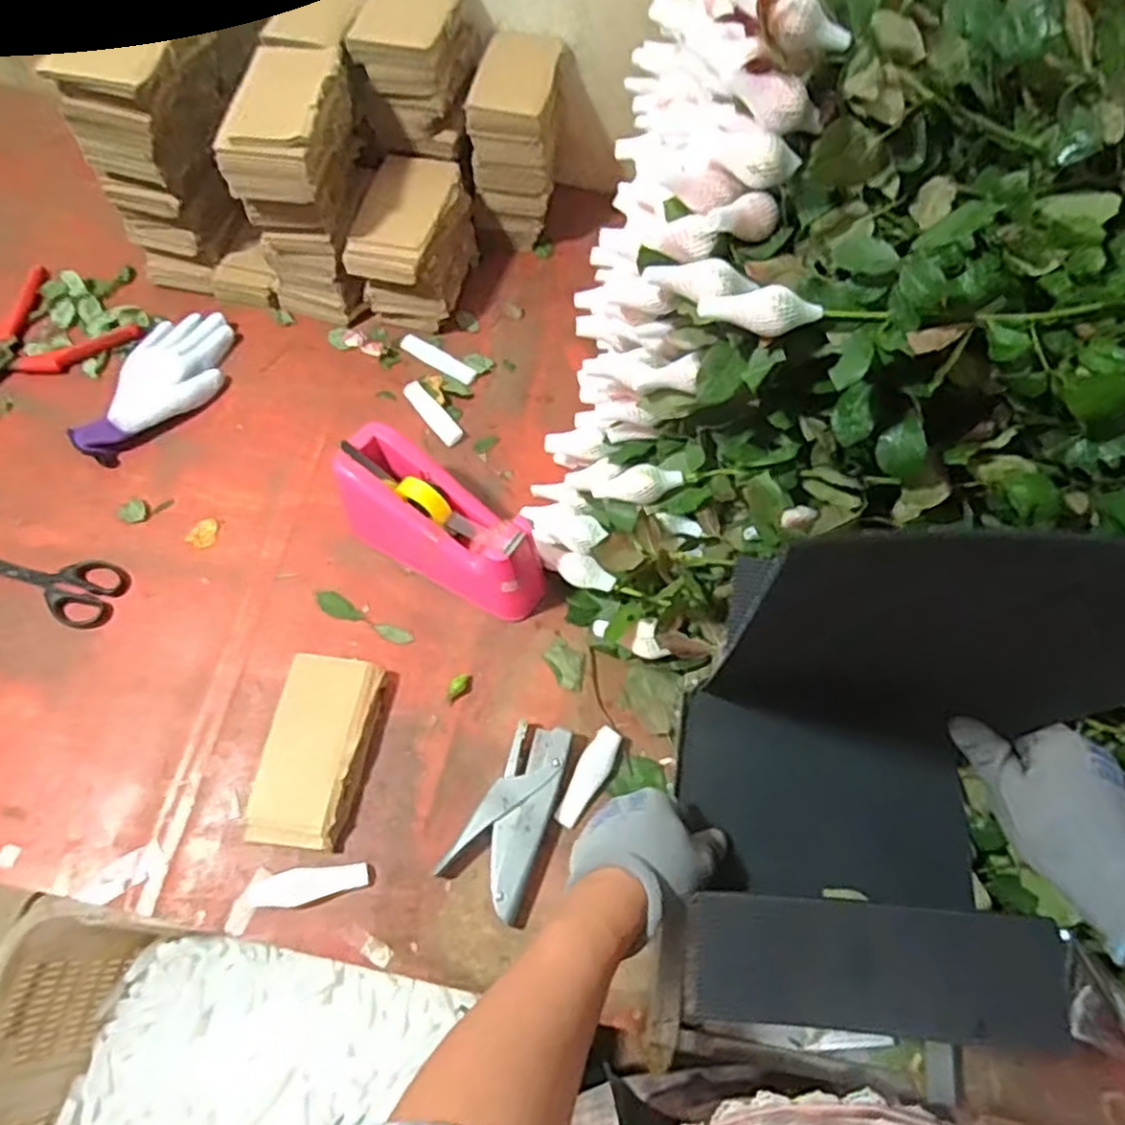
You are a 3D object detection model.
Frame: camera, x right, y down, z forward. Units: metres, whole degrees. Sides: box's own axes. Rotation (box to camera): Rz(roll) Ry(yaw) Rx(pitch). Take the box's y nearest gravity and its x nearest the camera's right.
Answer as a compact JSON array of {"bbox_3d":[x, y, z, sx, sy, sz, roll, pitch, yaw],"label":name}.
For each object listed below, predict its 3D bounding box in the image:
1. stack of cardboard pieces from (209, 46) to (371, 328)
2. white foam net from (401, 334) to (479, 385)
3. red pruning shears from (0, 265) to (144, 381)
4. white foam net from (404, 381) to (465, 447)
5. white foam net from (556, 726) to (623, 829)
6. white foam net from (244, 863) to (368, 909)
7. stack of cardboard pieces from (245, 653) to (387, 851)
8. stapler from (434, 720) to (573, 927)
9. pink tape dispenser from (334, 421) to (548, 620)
[{"bbox_3d":[-0.266,-0.385,0.784,0.104,0.228,0.161,0,62,-4],"label":"stack of cardboard pieces"},{"bbox_3d":[-0.140,-0.226,0.829,0.096,0.009,0.025,32,65,13],"label":"white foam net"},{"bbox_3d":[-0.582,-0.244,0.807,0.175,0.017,0.161,33,65,13],"label":"red pruning shears"},{"bbox_3d":[-0.140,-0.160,0.798,0.023,0.014,0.092,-35,70,-20],"label":"white foam net"},{"bbox_3d":[0.022,0.181,0.631,0.027,0.014,0.086,30,64,12],"label":"white foam net"},{"bbox_3d":[-0.197,0.250,0.577,0.087,0.012,0.025,-9,63,-9],"label":"white foam net"},{"bbox_3d":[-0.203,0.155,0.617,0.085,0.025,0.153,9,62,1],"label":"stack of cardboard pieces"},{"bbox_3d":[-0.039,0.205,0.609,0.072,0.026,0.147,22,63,8],"label":"stapler"},{"bbox_3d":[-0.105,-0.031,0.680,0.202,0.102,0.076,30,66,11],"label":"pink tape dispenser"}]

